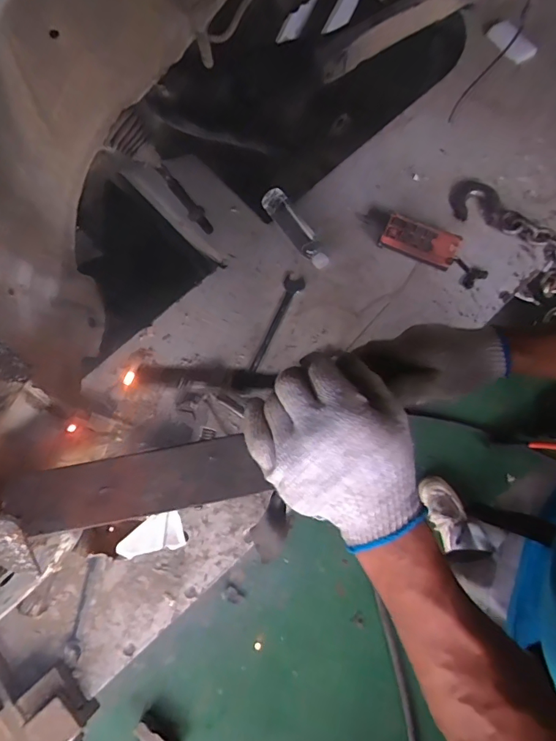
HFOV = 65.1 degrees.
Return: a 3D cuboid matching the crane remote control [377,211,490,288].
[{"bbox_3d":[0.342,-0.262,0.946,0.241,0.044,0.077,27,79,9],"label":"crane remote control"}]

